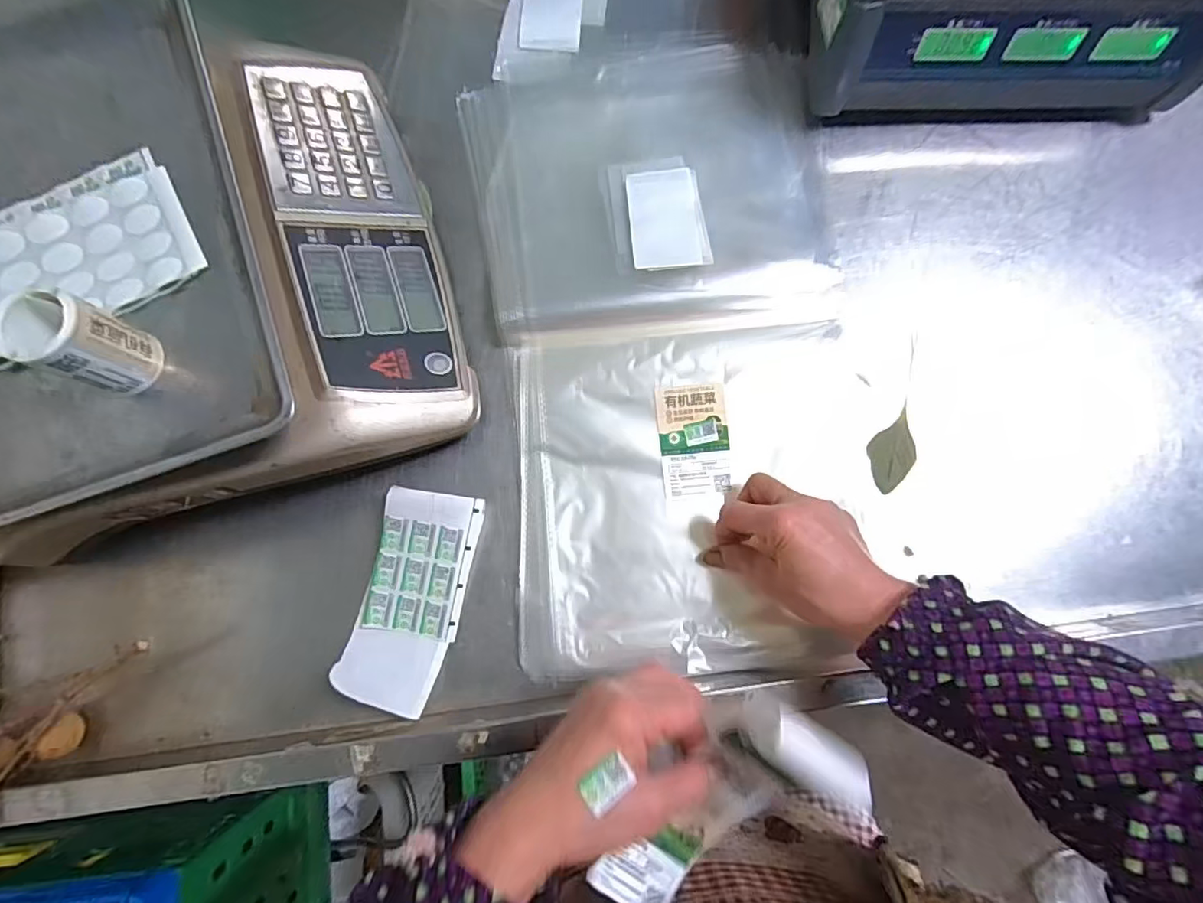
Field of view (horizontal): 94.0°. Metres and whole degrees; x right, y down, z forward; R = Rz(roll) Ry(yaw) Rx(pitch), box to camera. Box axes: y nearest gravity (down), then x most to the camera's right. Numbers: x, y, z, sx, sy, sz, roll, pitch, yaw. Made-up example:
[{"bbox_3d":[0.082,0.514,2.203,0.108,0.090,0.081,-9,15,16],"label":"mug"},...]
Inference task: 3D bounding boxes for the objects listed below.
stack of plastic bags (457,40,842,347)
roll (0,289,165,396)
[{"bbox_3d":[0.041,-0.227,0.479,0.293,0.020,0.264,-5,79,-1],"label":"stack of plastic bags"},{"bbox_3d":[-0.289,-0.059,0.314,0.042,0.059,0.039,0,79,0],"label":"roll"}]

